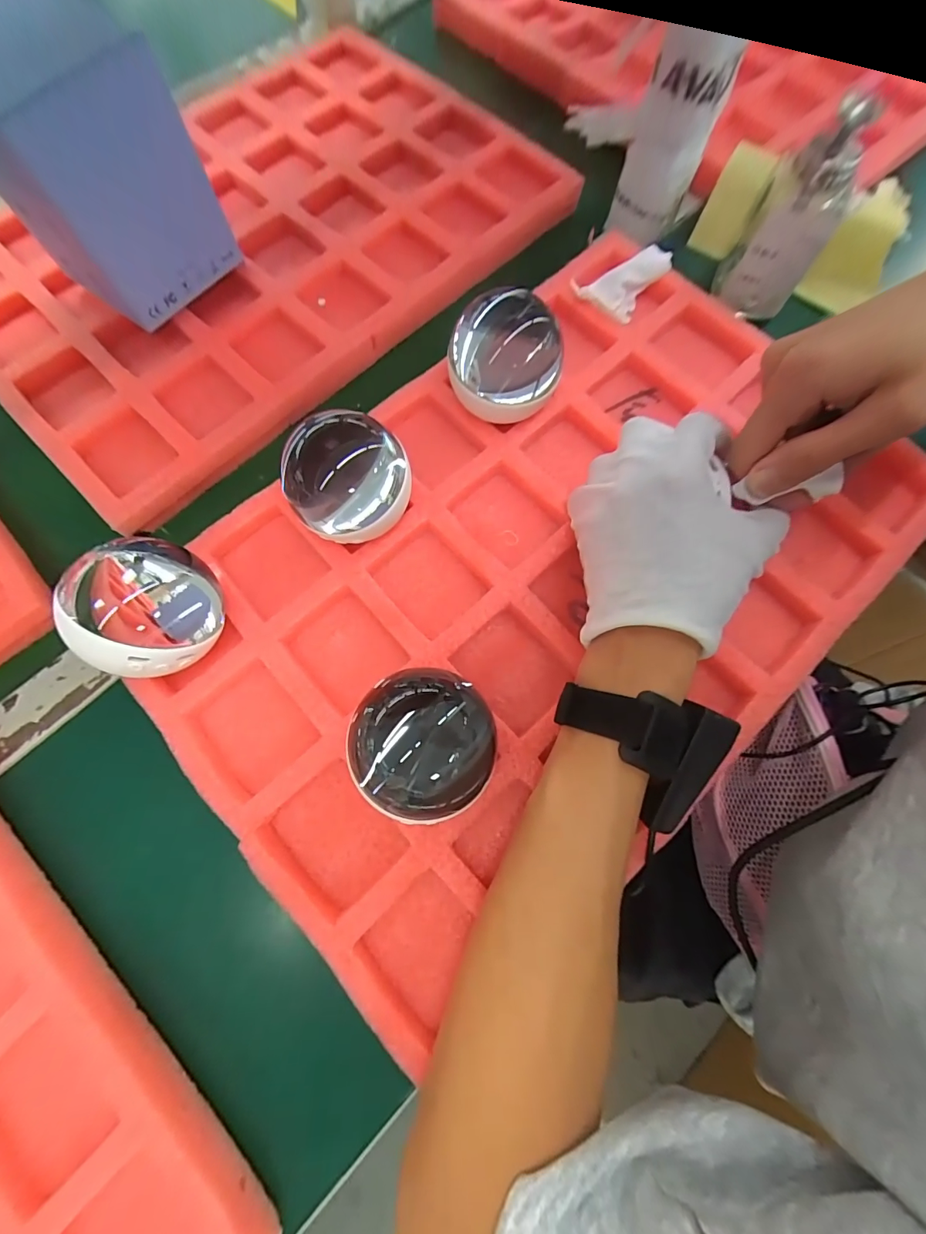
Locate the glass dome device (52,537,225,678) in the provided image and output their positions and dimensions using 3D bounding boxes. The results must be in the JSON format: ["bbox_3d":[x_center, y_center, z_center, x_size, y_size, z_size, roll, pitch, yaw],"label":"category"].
[{"bbox_3d":[-0.173,-0.001,0.254,0.068,0.064,0.064,0,73,-1],"label":"glass dome device"}]

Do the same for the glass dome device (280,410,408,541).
[{"bbox_3d":[-0.070,-0.079,0.280,0.073,0.066,0.061,-11,74,-4],"label":"glass dome device"}]

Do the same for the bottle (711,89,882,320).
[{"bbox_3d":[0.248,-0.295,0.330,0.057,0.104,0.055,38,76,10],"label":"bottle"}]

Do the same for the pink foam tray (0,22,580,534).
[{"bbox_3d":[-0.186,-0.346,0.395,0.354,0.034,0.503,43,77,11],"label":"pink foam tray"}]

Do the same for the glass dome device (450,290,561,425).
[{"bbox_3d":[0.029,-0.172,0.301,0.078,0.065,0.068,-7,73,-3],"label":"glass dome device"}]

